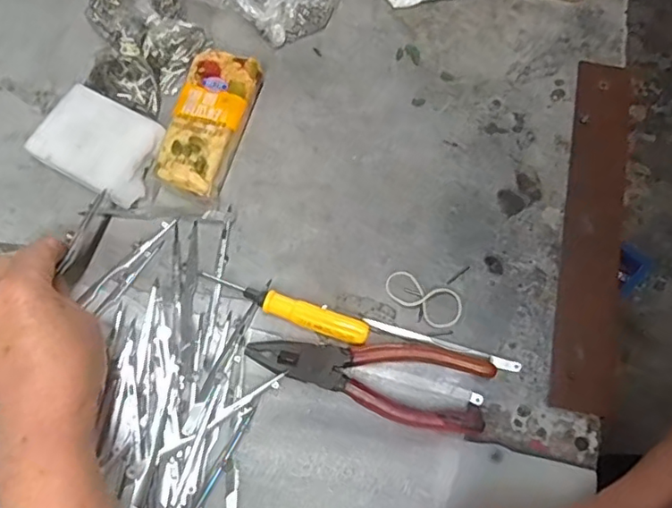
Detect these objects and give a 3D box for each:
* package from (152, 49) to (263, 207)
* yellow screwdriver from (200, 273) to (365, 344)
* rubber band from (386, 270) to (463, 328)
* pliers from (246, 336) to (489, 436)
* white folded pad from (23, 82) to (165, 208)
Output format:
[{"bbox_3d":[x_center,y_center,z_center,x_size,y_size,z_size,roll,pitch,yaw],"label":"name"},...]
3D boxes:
[{"bbox_3d":[-0.090,-0.089,0.403,0.048,0.033,0.107,16,72,4],"label":"package"},{"bbox_3d":[-0.034,0.035,0.367,0.113,0.014,0.016,18,73,5],"label":"yellow screwdriver"},{"bbox_3d":[0.058,0.028,0.374,0.053,0.004,0.027,30,74,9],"label":"rubber band"},{"bbox_3d":[0.019,0.073,0.348,0.145,0.016,0.051,9,72,2],"label":"pliers"},{"bbox_3d":[-0.166,-0.077,0.403,0.087,0.024,0.064,27,74,8],"label":"white folded pad"}]

